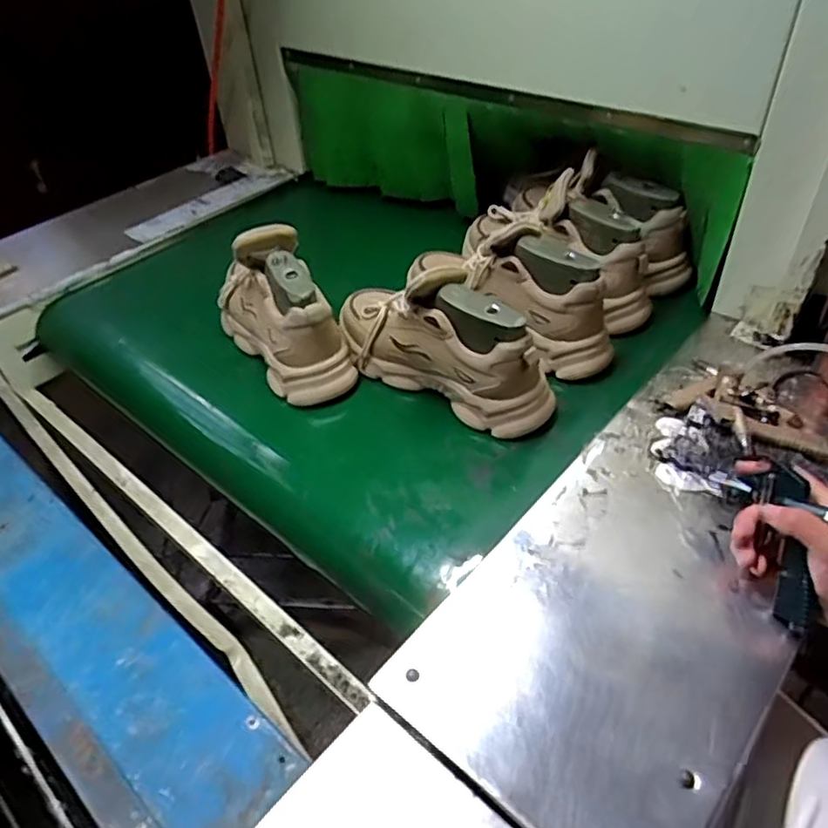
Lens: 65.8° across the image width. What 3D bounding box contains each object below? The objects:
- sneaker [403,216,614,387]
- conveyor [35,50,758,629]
[{"bbox_3d":[0.123,-0.168,0.794,0.100,0.137,0.282,-35,51,-28],"label":"sneaker"},{"bbox_3d":[-0.092,-0.221,0.855,0.789,0.312,0.623,29,53,31],"label":"conveyor"}]

